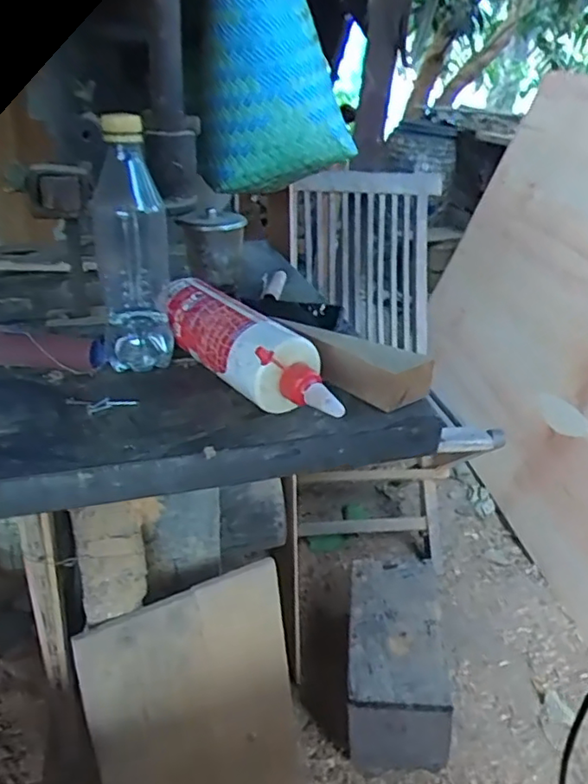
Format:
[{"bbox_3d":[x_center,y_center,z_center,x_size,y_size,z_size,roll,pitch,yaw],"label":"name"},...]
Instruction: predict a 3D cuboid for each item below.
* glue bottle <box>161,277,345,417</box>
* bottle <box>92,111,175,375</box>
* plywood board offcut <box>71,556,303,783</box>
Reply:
[{"bbox_3d":[-0.042,-0.039,0.516,0.055,0.053,0.230,-13,34,-33],"label":"glue bottle"},{"bbox_3d":[-0.142,-0.129,0.535,0.063,0.208,0.076,-1,29,-16],"label":"bottle"},{"bbox_3d":[-0.108,0.497,0.800,0.261,0.527,0.017,-16,19,-30],"label":"plywood board offcut"}]

